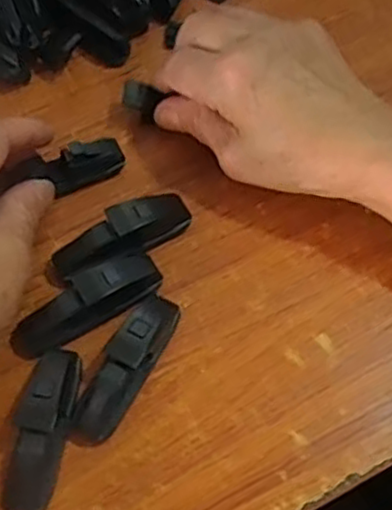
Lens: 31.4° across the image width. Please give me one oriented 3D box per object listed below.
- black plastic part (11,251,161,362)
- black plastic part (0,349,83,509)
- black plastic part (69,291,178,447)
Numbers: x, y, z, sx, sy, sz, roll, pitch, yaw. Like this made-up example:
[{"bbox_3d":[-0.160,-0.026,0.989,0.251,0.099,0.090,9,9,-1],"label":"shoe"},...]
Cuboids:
[{"bbox_3d":[-0.053,0.025,0.340,0.078,0.025,0.023,-28,68,-12],"label":"black plastic part"},{"bbox_3d":[-0.069,0.079,0.313,0.022,0.022,0.074,13,66,6],"label":"black plastic part"},{"bbox_3d":[-0.032,0.051,0.325,0.022,0.022,0.076,29,68,13],"label":"black plastic part"}]

